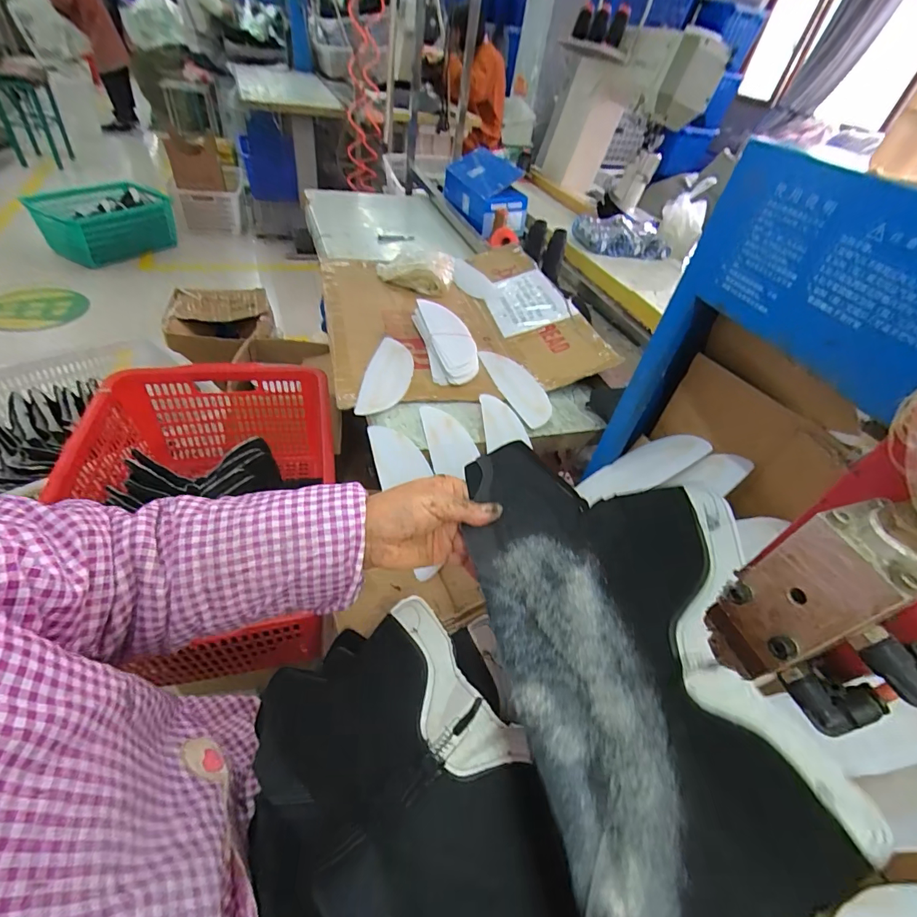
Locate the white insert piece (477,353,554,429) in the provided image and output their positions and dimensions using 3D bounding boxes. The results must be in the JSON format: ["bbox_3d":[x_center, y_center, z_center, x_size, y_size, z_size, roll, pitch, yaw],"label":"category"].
[{"bbox_3d":[0.102,-0.124,0.769,0.077,0.010,0.212,-16,51,-18],"label":"white insert piece"}]

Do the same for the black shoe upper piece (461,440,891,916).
[{"bbox_3d":[0.128,0.127,0.299,0.193,0.062,0.374,-6,47,-14],"label":"black shoe upper piece"}]

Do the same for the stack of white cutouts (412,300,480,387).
[{"bbox_3d":[-0.023,-0.212,0.804,0.085,0.039,0.233,-6,47,-17],"label":"stack of white cutouts"}]

